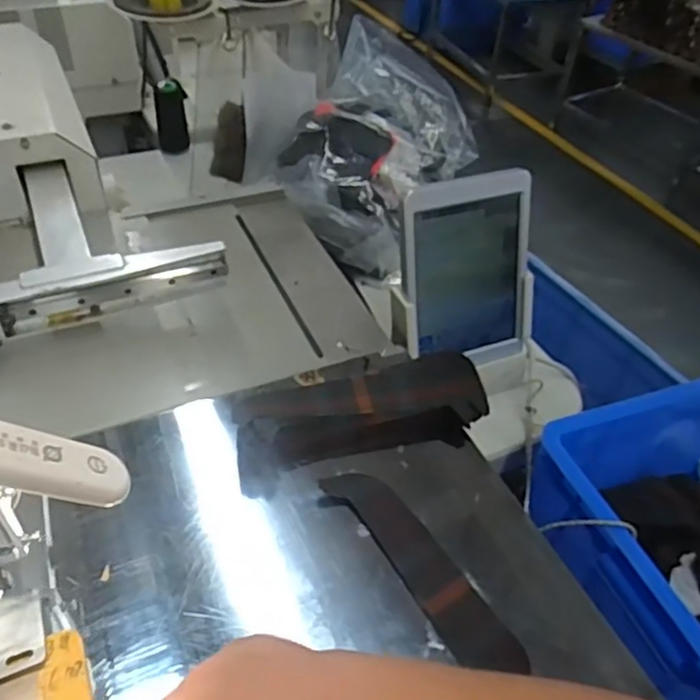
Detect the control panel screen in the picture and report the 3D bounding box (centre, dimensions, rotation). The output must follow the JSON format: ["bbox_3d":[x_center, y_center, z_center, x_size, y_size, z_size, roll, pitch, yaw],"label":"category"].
[{"bbox_3d":[0.126,-0.077,0.679,0.160,0.205,0.022,-12,29,-21],"label":"control panel screen"}]

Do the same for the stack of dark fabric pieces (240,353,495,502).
[{"bbox_3d":[0.009,0.055,0.530,0.221,0.060,0.071,-14,47,-18],"label":"stack of dark fabric pieces"}]

